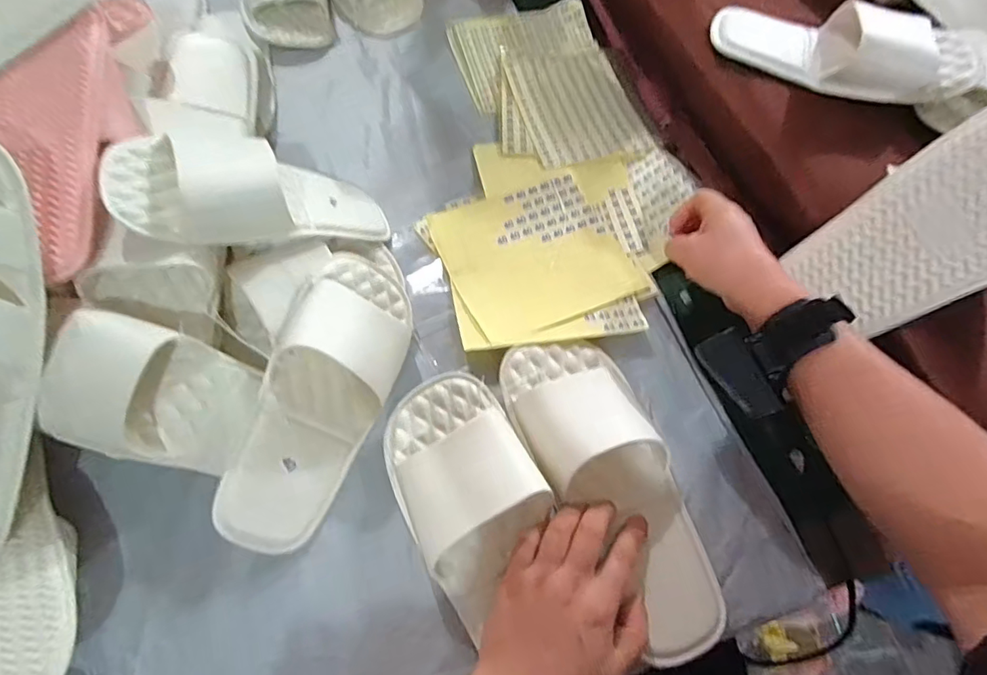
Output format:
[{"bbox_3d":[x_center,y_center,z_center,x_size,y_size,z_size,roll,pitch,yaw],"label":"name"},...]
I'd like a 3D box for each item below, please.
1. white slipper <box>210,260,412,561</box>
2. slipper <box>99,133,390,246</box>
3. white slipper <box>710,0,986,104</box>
[{"bbox_3d":[-0.123,0.040,0.397,0.096,0.063,0.236,29,65,-27],"label":"white slipper"},{"bbox_3d":[-0.181,-0.124,0.430,0.227,0.058,0.101,-7,57,-49],"label":"slipper"},{"bbox_3d":[0.336,-0.278,0.497,0.236,0.058,0.088,23,65,6],"label":"white slipper"}]

